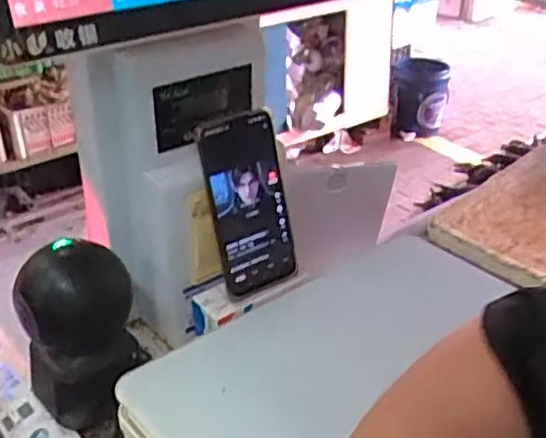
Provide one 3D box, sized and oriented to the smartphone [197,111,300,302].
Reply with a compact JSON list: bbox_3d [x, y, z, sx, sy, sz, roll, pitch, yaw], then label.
[{"bbox_3d":[-0.019,-0.014,0.620,0.078,0.162,0.013,-26,26,-30],"label":"smartphone"}]

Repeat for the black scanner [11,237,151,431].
[{"bbox_3d":[-0.164,0.095,0.598,0.102,0.145,0.079,-11,33,-19],"label":"black scanner"}]

